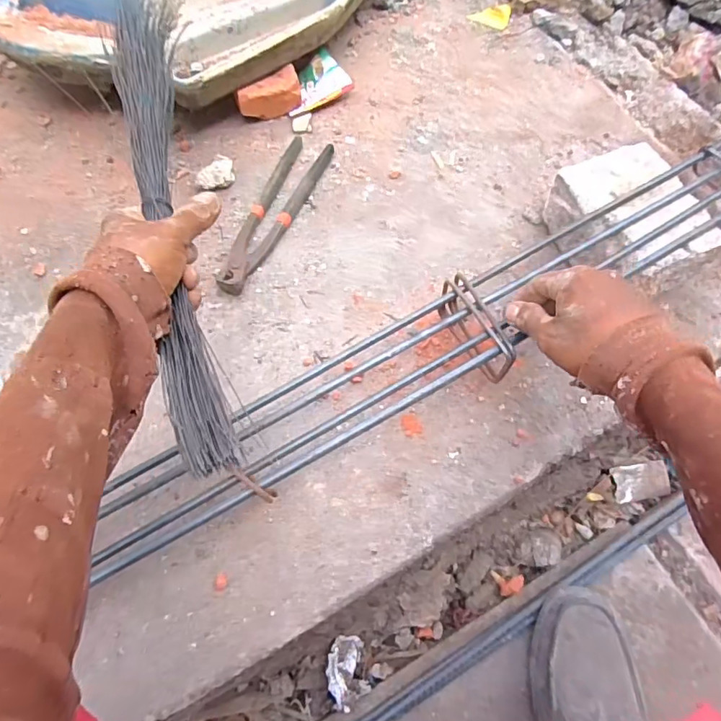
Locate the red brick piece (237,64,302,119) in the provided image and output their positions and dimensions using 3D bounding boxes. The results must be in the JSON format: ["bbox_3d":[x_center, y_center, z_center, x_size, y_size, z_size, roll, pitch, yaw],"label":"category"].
[{"bbox_3d":[-0.113,-0.328,0.611,0.080,0.041,0.043,-14,66,-5],"label":"red brick piece"}]

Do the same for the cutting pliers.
[{"bbox_3d":[-0.096,-0.169,0.553,0.047,0.022,0.217,20,68,10],"label":"cutting pliers"}]

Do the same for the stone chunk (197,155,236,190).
[{"bbox_3d":[-0.166,-0.214,0.576,0.045,0.024,0.027,-39,71,-15],"label":"stone chunk"}]

